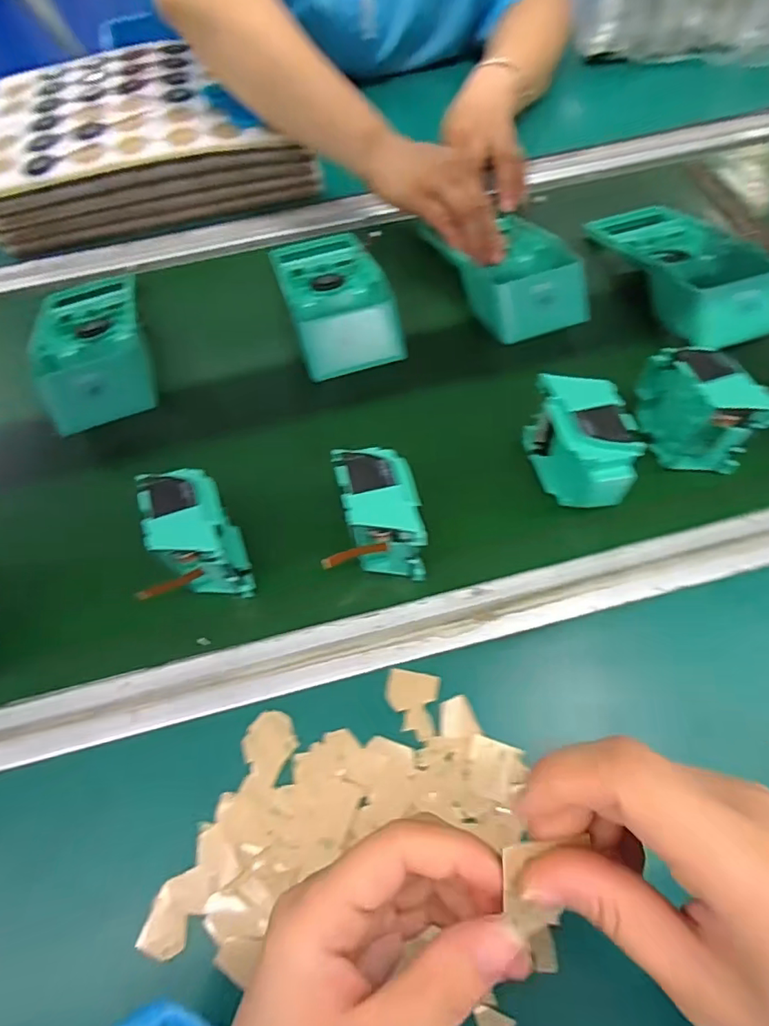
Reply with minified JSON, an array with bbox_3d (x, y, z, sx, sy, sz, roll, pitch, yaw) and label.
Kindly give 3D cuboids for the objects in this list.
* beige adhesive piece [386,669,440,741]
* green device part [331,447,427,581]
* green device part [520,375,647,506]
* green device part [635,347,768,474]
[{"bbox_3d":[0.016,0.116,0.335,0.031,0.004,0.036,5,66,13],"label":"beige adhesive piece"},{"bbox_3d":[-0.003,0.002,0.359,0.043,0.071,0.074,-12,62,-4],"label":"green device part"},{"bbox_3d":[0.131,-0.044,0.373,0.045,0.073,0.083,-9,62,-3],"label":"green device part"},{"bbox_3d":[0.218,-0.075,0.387,0.044,0.070,0.083,-17,63,-7],"label":"green device part"}]

